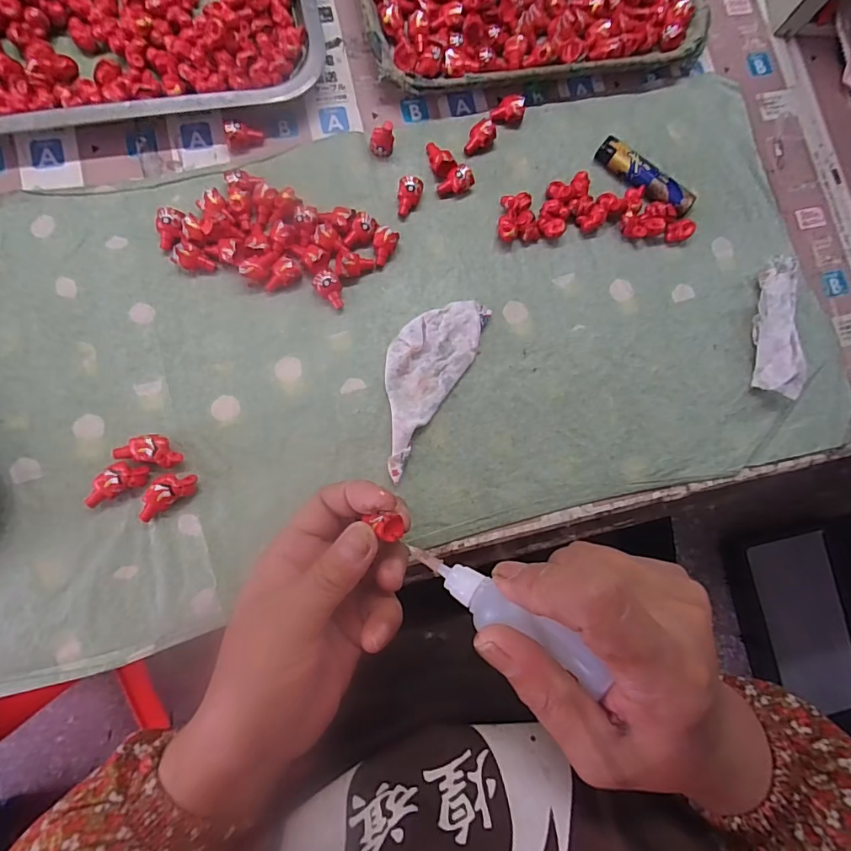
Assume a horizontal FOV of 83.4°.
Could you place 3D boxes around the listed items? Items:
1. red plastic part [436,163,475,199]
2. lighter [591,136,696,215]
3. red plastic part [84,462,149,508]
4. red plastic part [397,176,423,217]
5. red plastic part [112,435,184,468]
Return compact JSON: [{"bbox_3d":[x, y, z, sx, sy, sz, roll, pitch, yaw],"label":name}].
[{"bbox_3d":[0.021,-0.172,0.337,0.025,0.014,0.014,-17,86,-8],"label":"red plastic part"},{"bbox_3d":[0.163,-0.184,0.354,0.079,0.011,0.020,34,81,-2],"label":"lighter"},{"bbox_3d":[-0.187,0.034,0.288,0.037,0.013,0.018,-25,87,-8],"label":"red plastic part"},{"bbox_3d":[-0.011,-0.159,0.333,0.015,0.013,0.024,9,83,-5],"label":"red plastic part"},{"bbox_3d":[-0.168,0.015,0.293,0.037,0.014,0.018,12,83,-5],"label":"red plastic part"}]

